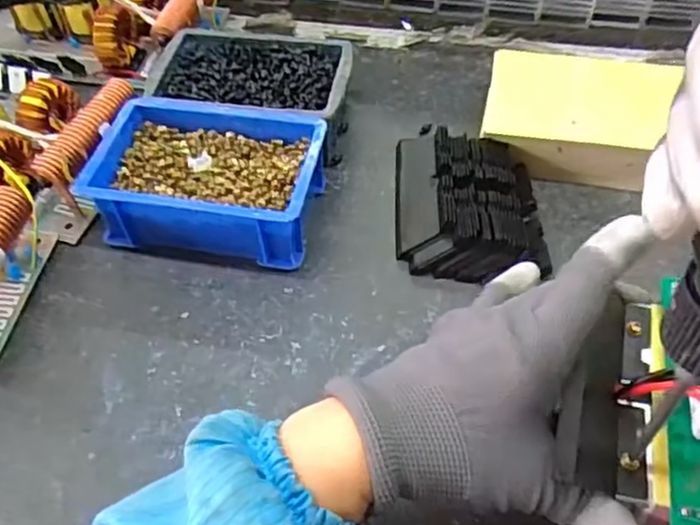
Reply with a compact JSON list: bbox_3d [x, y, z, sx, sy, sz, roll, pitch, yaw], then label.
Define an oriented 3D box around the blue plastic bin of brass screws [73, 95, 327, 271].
[{"bbox_3d":[-0.096,-0.059,0.469,0.150,0.051,0.113,10,53,9],"label":"blue plastic bin of brass screws"}]

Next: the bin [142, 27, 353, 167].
[{"bbox_3d":[-0.075,-0.137,0.538,0.153,0.054,0.103,10,53,10],"label":"bin"}]

